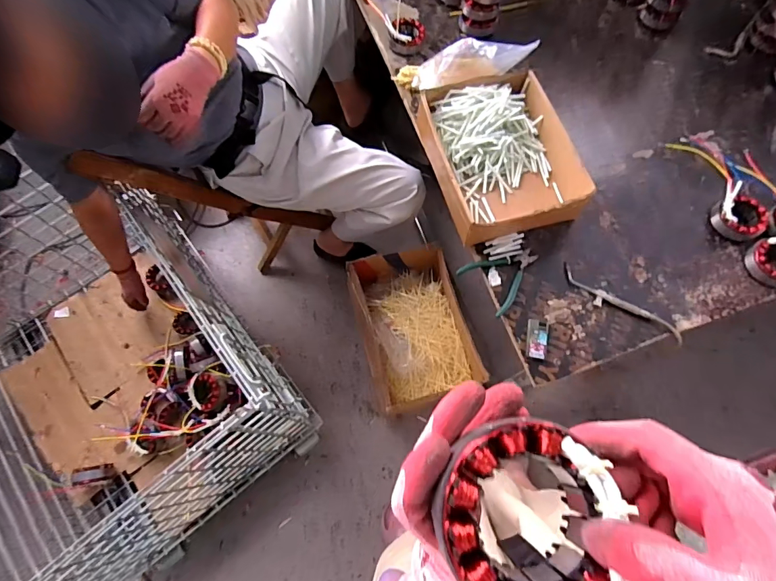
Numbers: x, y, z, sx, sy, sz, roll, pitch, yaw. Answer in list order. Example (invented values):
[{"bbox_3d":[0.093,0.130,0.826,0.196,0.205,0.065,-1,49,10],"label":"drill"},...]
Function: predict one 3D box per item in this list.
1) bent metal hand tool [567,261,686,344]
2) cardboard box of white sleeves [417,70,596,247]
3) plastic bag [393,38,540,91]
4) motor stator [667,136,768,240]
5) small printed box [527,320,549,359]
[{"bbox_3d":[0.420,0.028,0.774,0.235,0.009,0.042,34,73,13],"label":"bent metal hand tool"},{"bbox_3d":[0.219,-0.273,0.852,0.250,0.087,0.332,-15,70,-5],"label":"cardboard box of white sleeves"},{"bbox_3d":[0.153,-0.468,0.893,0.298,0.096,0.078,-4,68,19],"label":"plastic bag"},{"bbox_3d":[0.659,-0.211,0.848,0.099,0.042,0.246,-13,69,-4],"label":"motor stator"},{"bbox_3d":[0.262,0.086,0.752,0.035,0.014,0.070,9,69,4],"label":"small printed box"}]

